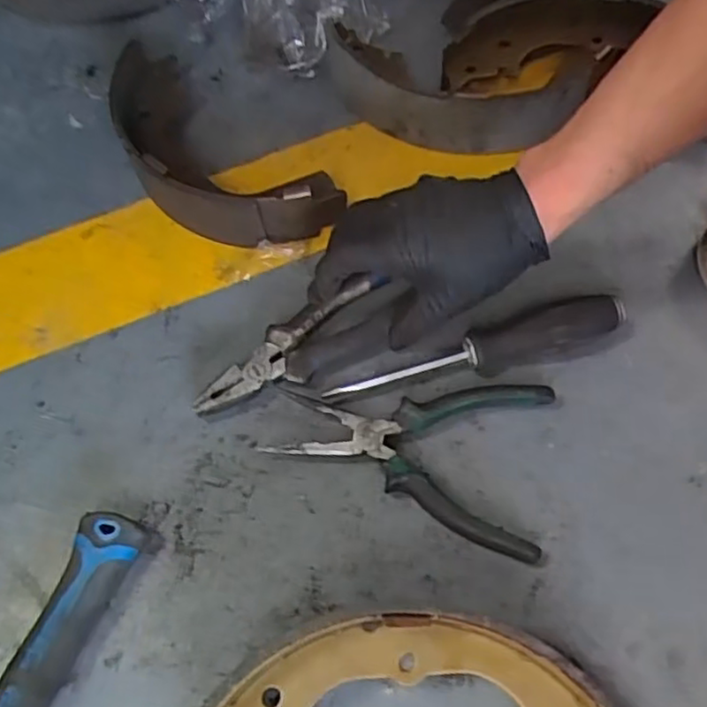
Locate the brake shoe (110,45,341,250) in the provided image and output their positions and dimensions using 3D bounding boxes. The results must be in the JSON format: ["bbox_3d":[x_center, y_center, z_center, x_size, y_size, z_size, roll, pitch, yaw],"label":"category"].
[{"bbox_3d":[-0.119,-0.155,0.553,0.231,0.047,0.095,40,72,20],"label":"brake shoe"}]

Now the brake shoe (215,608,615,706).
[{"bbox_3d":[0.029,0.193,0.374,0.227,0.057,0.093,-3,64,2],"label":"brake shoe"}]

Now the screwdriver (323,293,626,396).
[{"bbox_3d":[0.087,-0.001,0.475,0.209,0.037,0.029,-16,64,-4],"label":"screwdriver"}]

